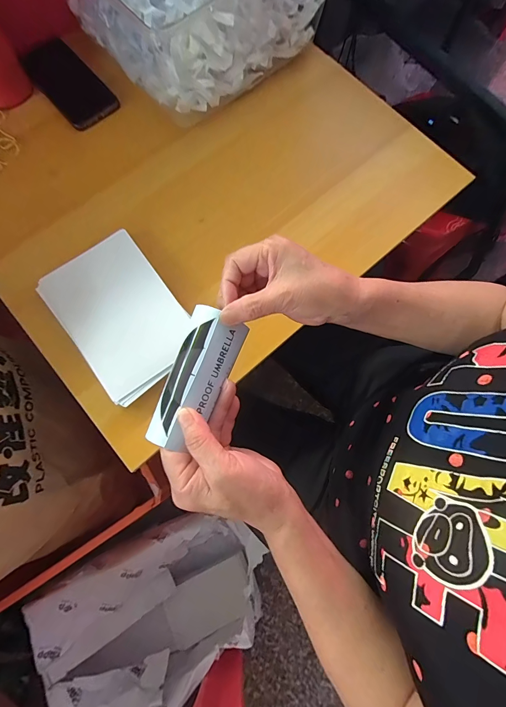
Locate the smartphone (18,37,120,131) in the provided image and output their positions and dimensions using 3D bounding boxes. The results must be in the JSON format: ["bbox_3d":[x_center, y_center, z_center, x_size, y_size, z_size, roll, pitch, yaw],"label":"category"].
[{"bbox_3d":[-0.265,-0.390,0.484,0.077,0.013,0.146,-42,90,-7],"label":"smartphone"}]

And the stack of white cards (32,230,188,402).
[{"bbox_3d":[-0.155,-0.047,0.390,0.123,0.011,0.181,-37,84,-11],"label":"stack of white cards"}]

